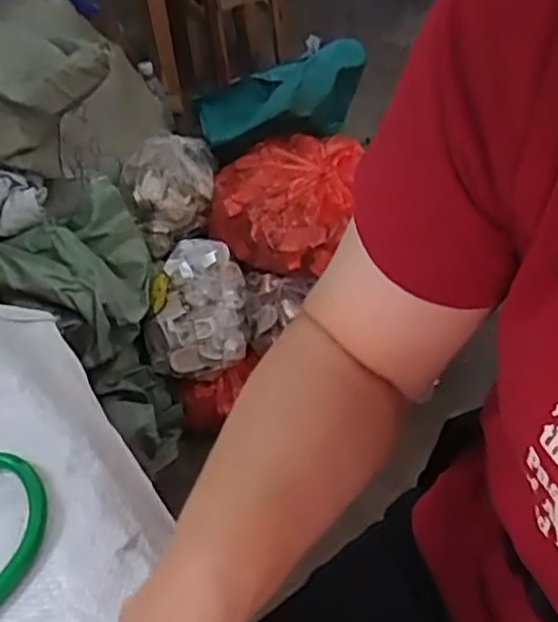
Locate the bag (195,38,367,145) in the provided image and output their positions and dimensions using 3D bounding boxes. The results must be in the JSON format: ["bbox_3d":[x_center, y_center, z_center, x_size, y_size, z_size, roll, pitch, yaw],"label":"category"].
[{"bbox_3d":[-0.006,-0.417,1.395,0.372,0.135,0.185,-33,50,-26],"label":"bag"}]

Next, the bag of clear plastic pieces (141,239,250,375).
[{"bbox_3d":[-0.139,-0.008,1.196,0.161,0.136,0.198,-4,44,2],"label":"bag of clear plastic pieces"}]

